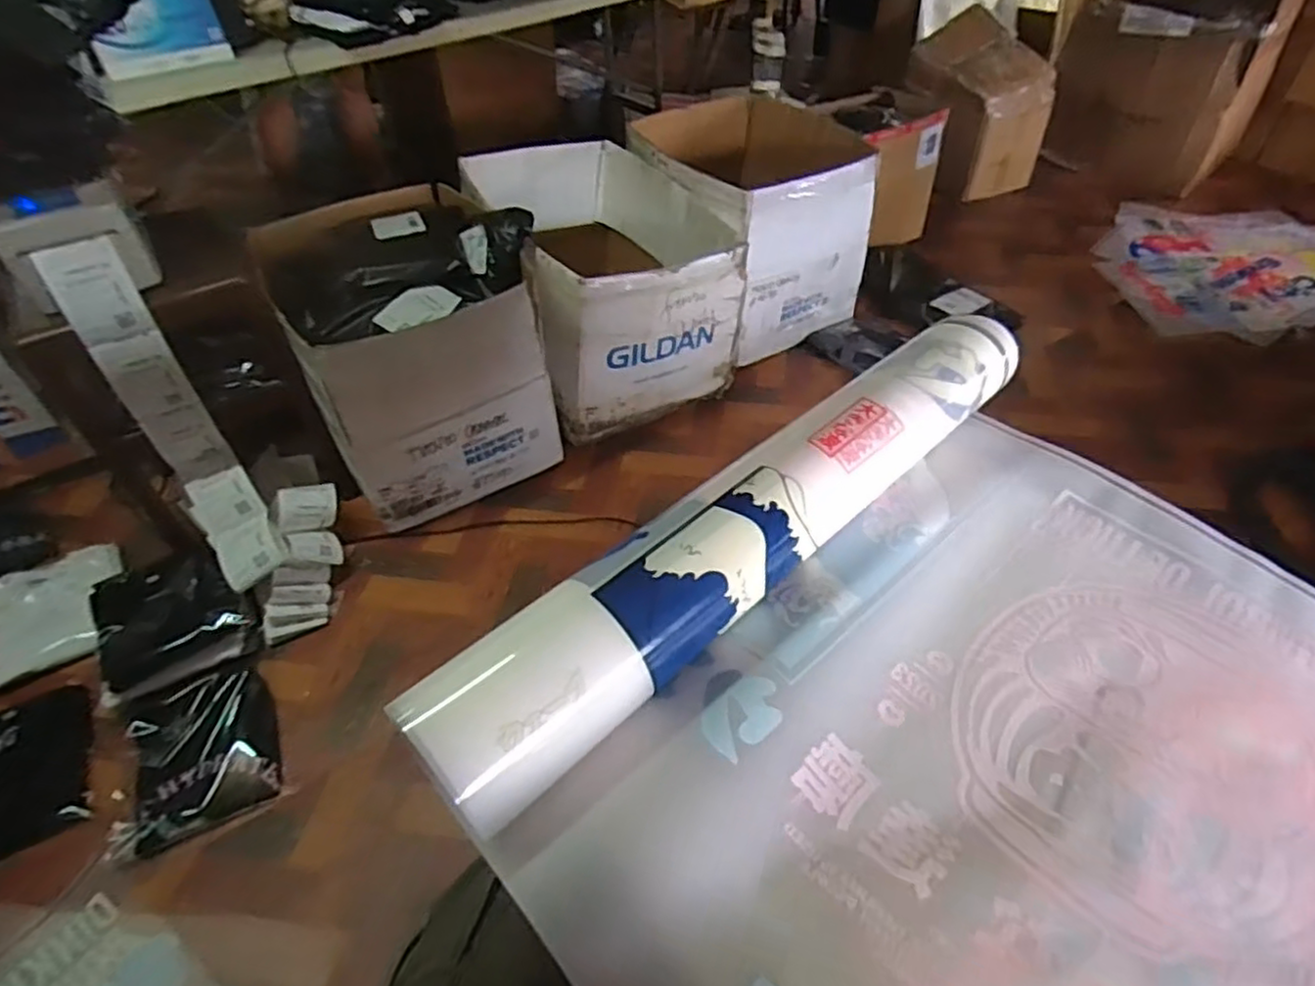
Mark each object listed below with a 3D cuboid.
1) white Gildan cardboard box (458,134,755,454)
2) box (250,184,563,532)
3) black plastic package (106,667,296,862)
[{"bbox_3d":[-0.128,-0.513,1.726,0.501,0.430,0.610,-21,50,-17],"label":"white Gildan cardboard box"},{"bbox_3d":[-0.498,-0.319,1.520,0.479,0.434,0.547,-21,50,-17],"label":"box"},{"bbox_3d":[-0.730,0.413,1.118,0.229,0.021,0.251,-16,61,-25],"label":"black plastic package"}]

